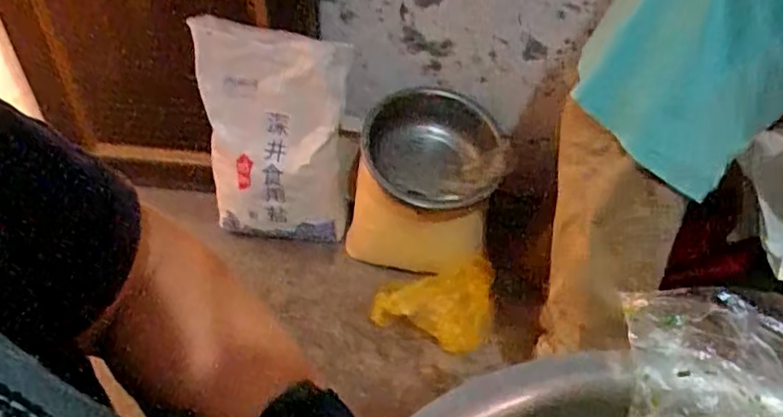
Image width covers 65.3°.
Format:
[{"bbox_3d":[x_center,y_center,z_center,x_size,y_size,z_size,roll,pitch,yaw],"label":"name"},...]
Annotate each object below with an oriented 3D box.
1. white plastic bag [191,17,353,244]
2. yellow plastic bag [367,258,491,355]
[{"bbox_3d":[-0.291,-0.172,1.504,0.432,0.538,0.095,14,28,19],"label":"white plastic bag"},{"bbox_3d":[0.095,0.228,1.432,0.278,0.109,0.171,1,43,0],"label":"yellow plastic bag"}]

